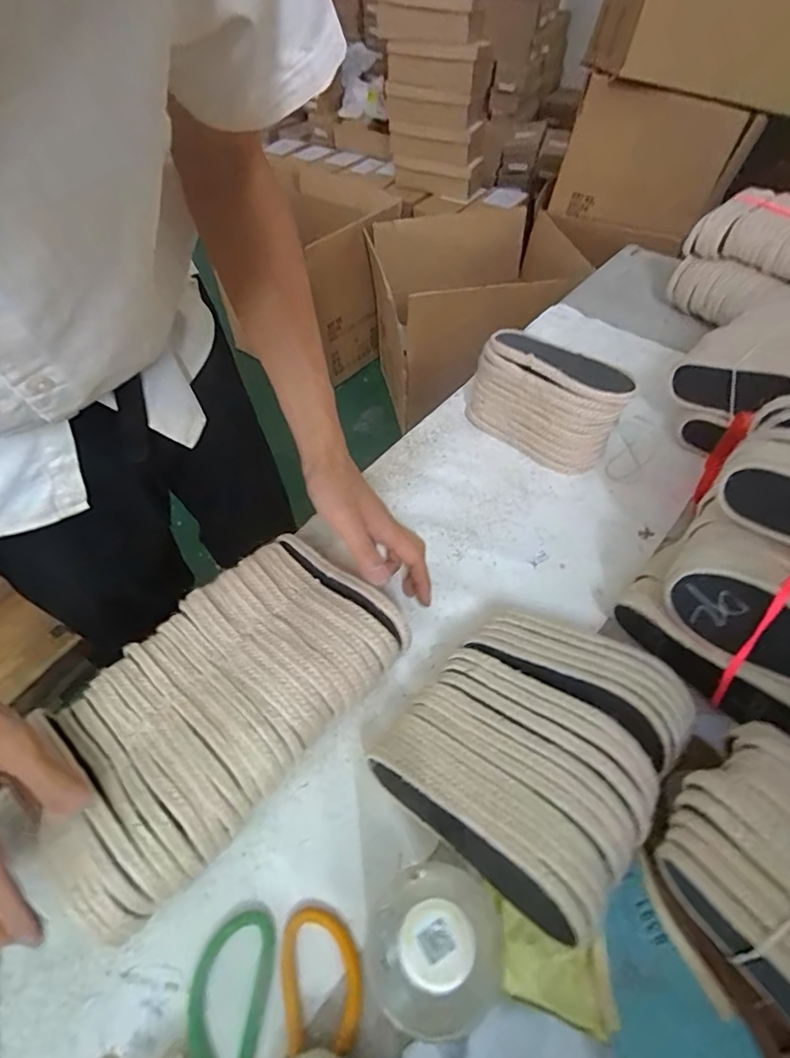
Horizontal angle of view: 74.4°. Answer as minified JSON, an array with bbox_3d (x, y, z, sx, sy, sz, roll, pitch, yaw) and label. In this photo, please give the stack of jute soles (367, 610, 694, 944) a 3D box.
[{"bbox_3d":[0.103,0.154,0.388,0.166,0.085,0.192,35,60,25],"label":"stack of jute soles"}]

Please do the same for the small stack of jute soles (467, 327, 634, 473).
[{"bbox_3d":[0.173,-0.150,0.602,0.171,0.125,0.065,35,60,25],"label":"small stack of jute soles"}]

